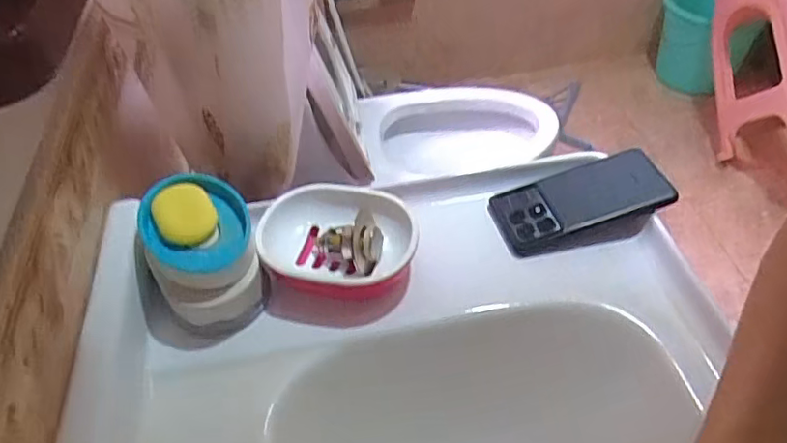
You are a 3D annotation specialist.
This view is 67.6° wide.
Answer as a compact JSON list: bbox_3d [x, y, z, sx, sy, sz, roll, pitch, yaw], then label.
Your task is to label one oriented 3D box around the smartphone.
[{"bbox_3d":[0.180,-0.025,0.571,0.158,0.010,0.076,-17,45,2],"label":"smartphone"}]

